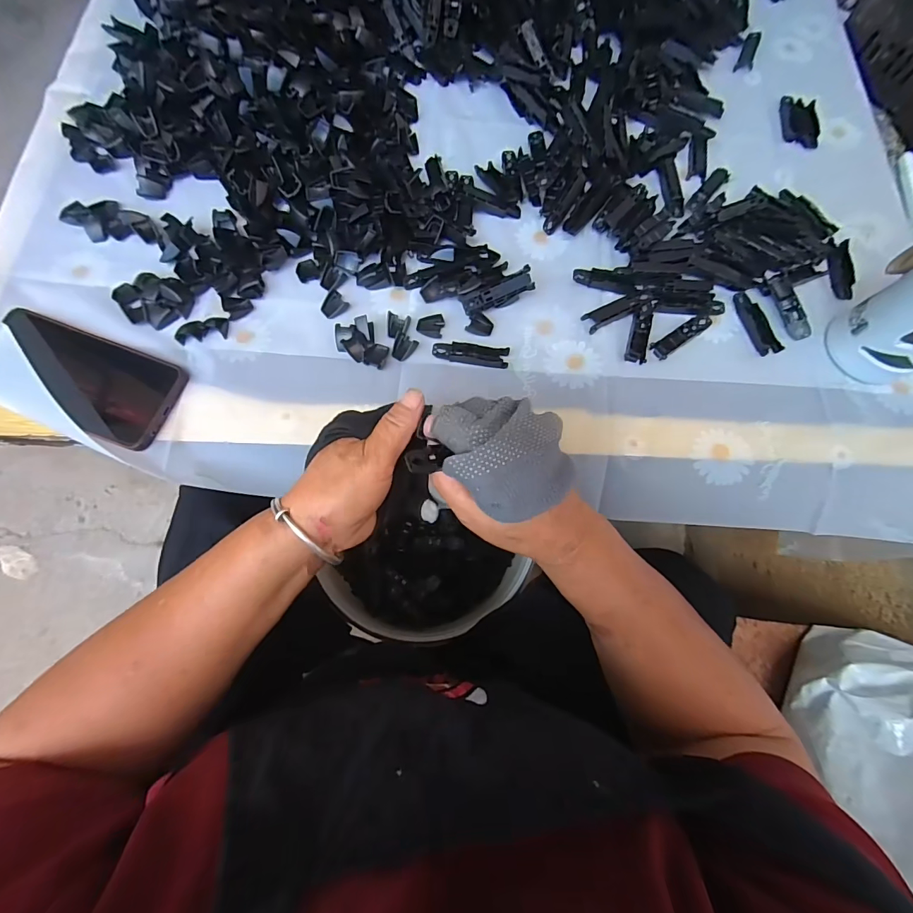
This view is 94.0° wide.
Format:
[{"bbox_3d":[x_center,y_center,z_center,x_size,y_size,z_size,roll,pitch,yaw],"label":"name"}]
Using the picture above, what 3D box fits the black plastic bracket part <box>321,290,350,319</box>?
[{"bbox_3d":[-0.111,-0.137,0.384,0.020,0.006,0.024,42,78,10],"label":"black plastic bracket part"}]

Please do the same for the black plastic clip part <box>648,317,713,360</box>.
[{"bbox_3d":[0.201,-0.108,0.380,0.062,0.006,0.016,-31,77,-9],"label":"black plastic clip part"}]

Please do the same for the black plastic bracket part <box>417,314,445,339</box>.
[{"bbox_3d":[-0.023,-0.115,0.375,0.023,0.005,0.020,4,74,0],"label":"black plastic bracket part"}]

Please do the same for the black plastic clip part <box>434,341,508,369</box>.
[{"bbox_3d":[0.013,-0.089,0.370,0.065,0.006,0.017,6,74,1],"label":"black plastic clip part"}]

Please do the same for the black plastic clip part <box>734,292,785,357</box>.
[{"bbox_3d":[0.269,-0.121,0.384,0.019,0.007,0.065,-17,75,-6],"label":"black plastic clip part"}]

